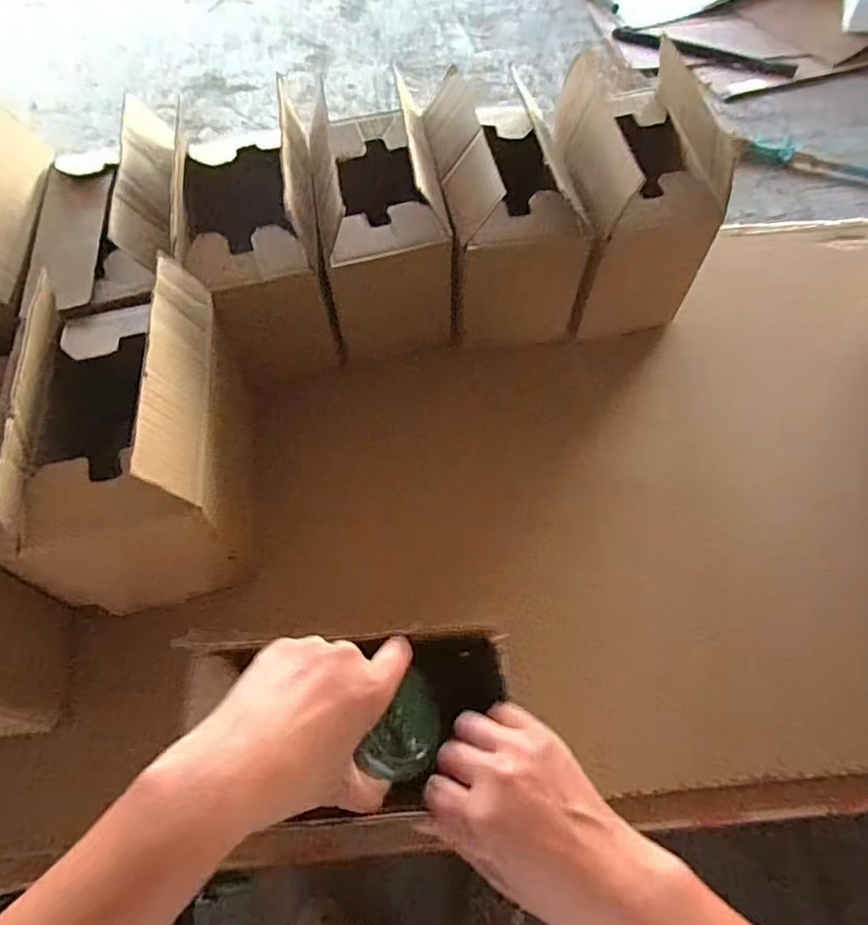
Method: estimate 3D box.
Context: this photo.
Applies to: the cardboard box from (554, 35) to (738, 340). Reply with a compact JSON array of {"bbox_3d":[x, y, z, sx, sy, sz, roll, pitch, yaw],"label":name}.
[{"bbox_3d":[0.222,-0.301,0.672,0.139,0.210,0.205,-6,60,-4],"label":"cardboard box"}]

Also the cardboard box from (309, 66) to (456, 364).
[{"bbox_3d":[-0.067,-0.280,0.676,0.147,0.216,0.236,-10,61,-6],"label":"cardboard box"}]

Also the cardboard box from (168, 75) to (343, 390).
[{"bbox_3d":[-0.185,-0.234,0.637,0.135,0.227,0.211,-9,61,-5],"label":"cardboard box"}]

